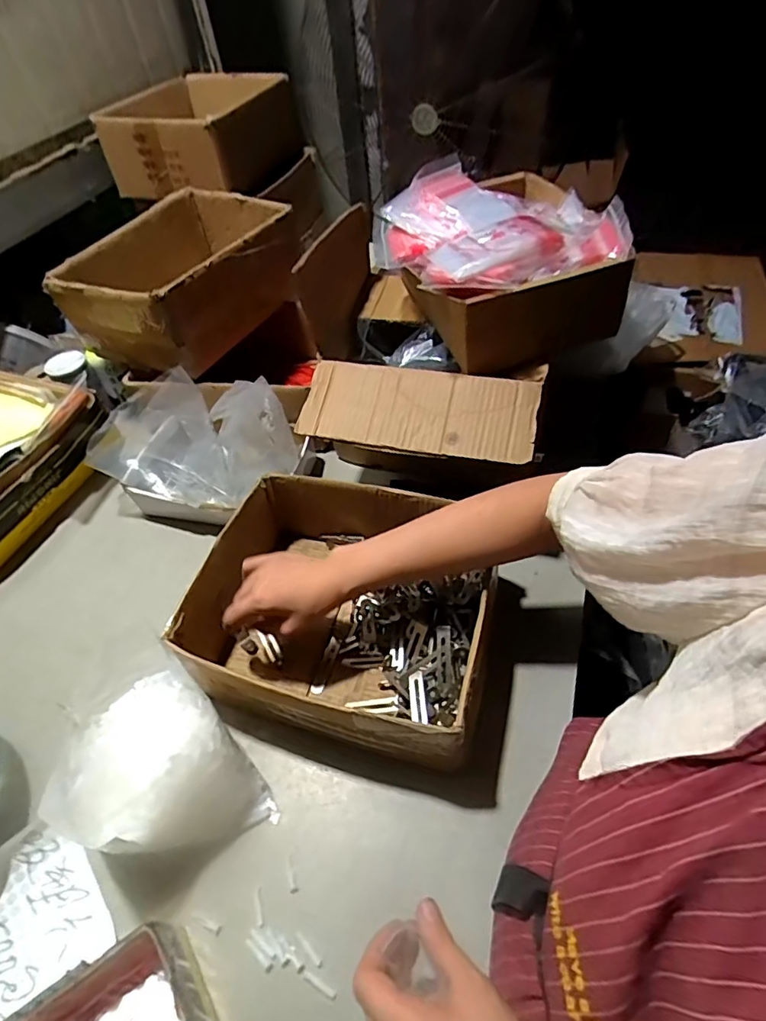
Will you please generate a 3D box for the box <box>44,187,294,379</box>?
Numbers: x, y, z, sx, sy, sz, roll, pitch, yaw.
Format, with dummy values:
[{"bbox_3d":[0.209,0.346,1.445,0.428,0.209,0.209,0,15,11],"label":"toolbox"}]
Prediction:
[{"bbox_3d":[-0.316,-0.377,0.854,0.241,0.135,0.341,17,54,19],"label":"box"}]

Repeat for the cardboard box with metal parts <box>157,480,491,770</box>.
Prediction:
[{"bbox_3d":[-0.042,0.112,0.602,0.309,0.126,0.262,8,51,12],"label":"cardboard box with metal parts"}]

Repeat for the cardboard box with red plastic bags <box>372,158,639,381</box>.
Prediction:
[{"bbox_3d":[0.149,-0.336,0.707,0.269,0.160,0.287,-16,51,-8],"label":"cardboard box with red plastic bags"}]

